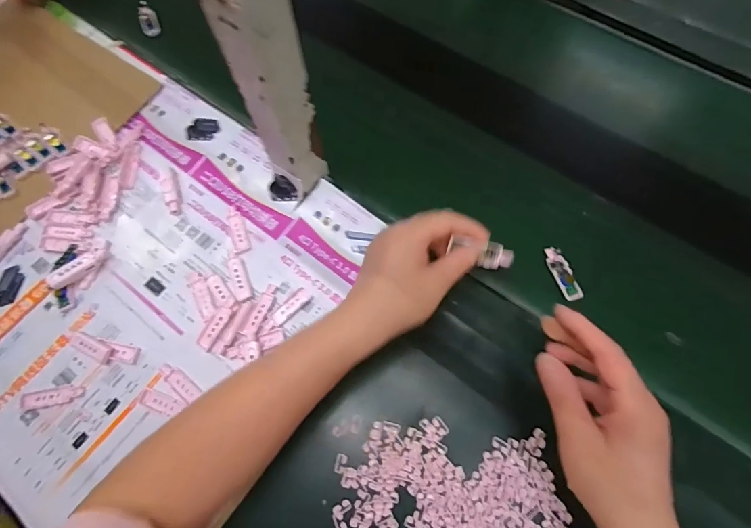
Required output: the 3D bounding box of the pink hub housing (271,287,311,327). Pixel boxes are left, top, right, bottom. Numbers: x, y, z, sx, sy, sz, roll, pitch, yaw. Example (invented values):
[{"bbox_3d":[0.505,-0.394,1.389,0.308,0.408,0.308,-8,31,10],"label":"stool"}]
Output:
[{"bbox_3d":[-0.081,0.041,0.395,0.014,0.004,0.042,41,75,17],"label":"pink hub housing"}]

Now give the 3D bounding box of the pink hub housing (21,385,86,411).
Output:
[{"bbox_3d":[-0.294,0.122,0.375,0.054,0.004,0.016,-11,68,-2],"label":"pink hub housing"}]

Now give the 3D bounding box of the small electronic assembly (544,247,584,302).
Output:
[{"bbox_3d":[0.184,0.009,0.401,0.018,0.008,0.055,-17,68,-5],"label":"small electronic assembly"}]

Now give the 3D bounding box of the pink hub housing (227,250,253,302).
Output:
[{"bbox_3d":[-0.137,0.010,0.406,0.017,0.004,0.057,-23,68,-7],"label":"pink hub housing"}]

